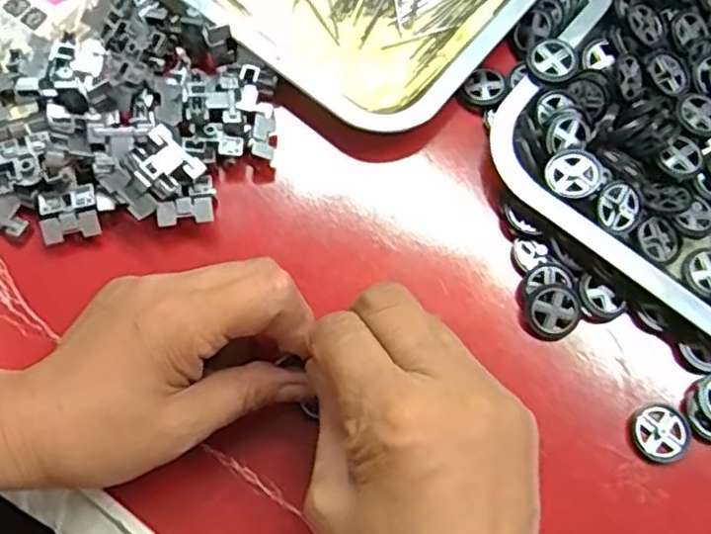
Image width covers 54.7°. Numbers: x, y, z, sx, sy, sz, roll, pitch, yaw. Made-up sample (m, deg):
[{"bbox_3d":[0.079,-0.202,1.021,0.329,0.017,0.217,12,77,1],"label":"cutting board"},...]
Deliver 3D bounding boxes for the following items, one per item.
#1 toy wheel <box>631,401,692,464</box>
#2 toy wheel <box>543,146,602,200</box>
[{"bbox_3d":[0.148,0.079,0.332,0.027,0.005,0.026,0,72,0],"label":"toy wheel"},{"bbox_3d":[0.114,-0.049,0.356,0.029,0.004,0.027,0,72,0],"label":"toy wheel"}]

